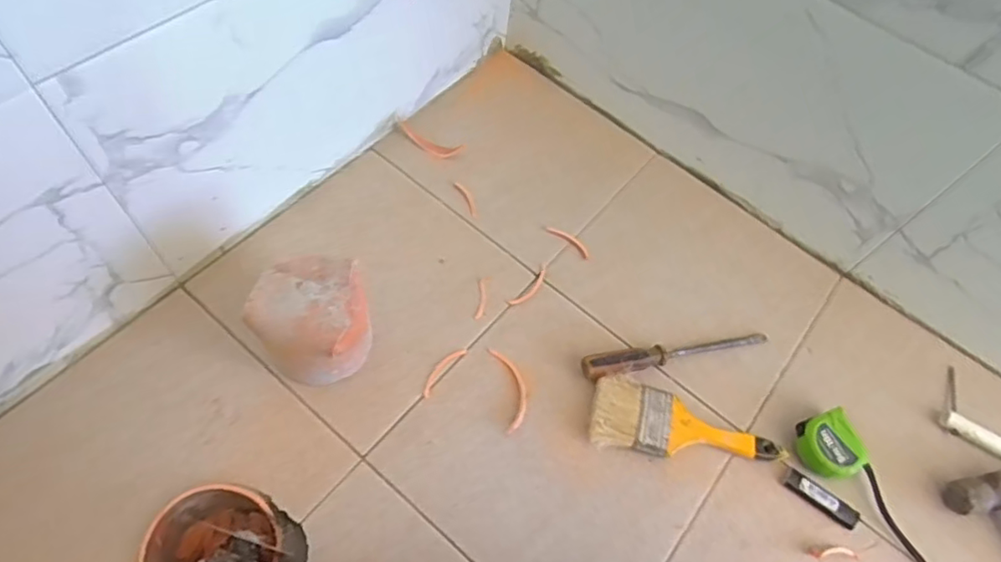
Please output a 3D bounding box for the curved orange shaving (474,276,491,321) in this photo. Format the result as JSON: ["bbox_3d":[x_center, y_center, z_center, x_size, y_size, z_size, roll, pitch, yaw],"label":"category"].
[{"bbox_3d":[-0.022,0.021,0.708,0.014,0.008,0.054,9,59,-1],"label":"curved orange shaving"}]

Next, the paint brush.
[{"bbox_3d":[0.203,0.155,0.649,0.206,0.024,0.078,9,59,-1],"label":"paint brush"}]

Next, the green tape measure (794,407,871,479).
[{"bbox_3d":[0.358,0.180,0.642,0.065,0.034,0.065,-13,62,-14],"label":"green tape measure"}]

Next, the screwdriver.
[{"bbox_3d":[0.205,0.081,0.687,0.234,0.029,0.026,-9,61,-12],"label":"screwdriver"}]

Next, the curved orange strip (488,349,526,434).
[{"bbox_3d":[0.012,0.119,0.658,0.031,0.005,0.099,-8,61,-11],"label":"curved orange strip"}]

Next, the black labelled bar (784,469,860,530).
[{"bbox_3d":[0.343,0.233,0.629,0.079,0.005,0.023,34,67,15],"label":"black labelled bar"}]

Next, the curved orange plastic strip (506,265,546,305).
[{"bbox_3d":[0.037,0.008,0.722,0.017,0.005,0.070,40,63,16],"label":"curved orange plastic strip"}]

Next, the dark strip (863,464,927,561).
[{"bbox_3d":[0.414,0.248,0.618,0.017,0.017,0.110,-20,65,-12],"label":"dark strip"}]

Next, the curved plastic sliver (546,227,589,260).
[{"bbox_3d":[0.090,-0.053,0.760,0.067,0.005,0.016,41,64,17],"label":"curved plastic sliver"}]

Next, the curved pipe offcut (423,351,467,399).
[{"bbox_3d":[-0.066,0.101,0.666,0.018,0.006,0.070,35,62,14],"label":"curved pipe offcut"}]

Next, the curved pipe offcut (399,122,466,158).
[{"bbox_3d":[-0.099,-0.190,0.810,0.095,0.006,0.032,22,60,7],"label":"curved pipe offcut"}]

